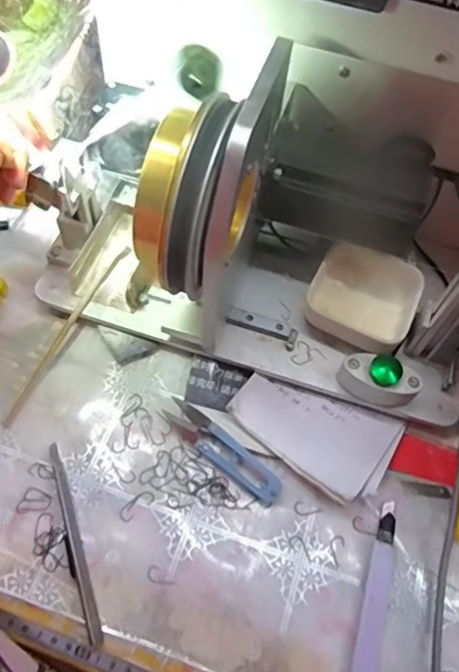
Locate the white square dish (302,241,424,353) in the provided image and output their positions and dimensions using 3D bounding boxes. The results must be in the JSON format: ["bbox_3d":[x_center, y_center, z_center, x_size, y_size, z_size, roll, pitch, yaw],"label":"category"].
[{"bbox_3d":[0.107,-0.032,0.449,0.079,0.028,0.078,25,62,10],"label":"white square dish"}]

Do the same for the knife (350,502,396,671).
[{"bbox_3d":[0.096,0.175,0.370,0.015,0.008,0.130,18,61,6],"label":"knife"}]

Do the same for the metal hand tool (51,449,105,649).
[{"bbox_3d":[-0.106,0.137,0.377,0.011,0.008,0.132,-16,63,-12],"label":"metal hand tool"}]

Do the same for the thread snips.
[{"bbox_3d":[-0.005,0.083,0.407,0.100,0.015,0.022,35,65,15],"label":"thread snips"}]

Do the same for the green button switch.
[{"bbox_3d":[0.112,0.034,0.414,0.060,0.037,0.024,10,61,2],"label":"green button switch"}]

